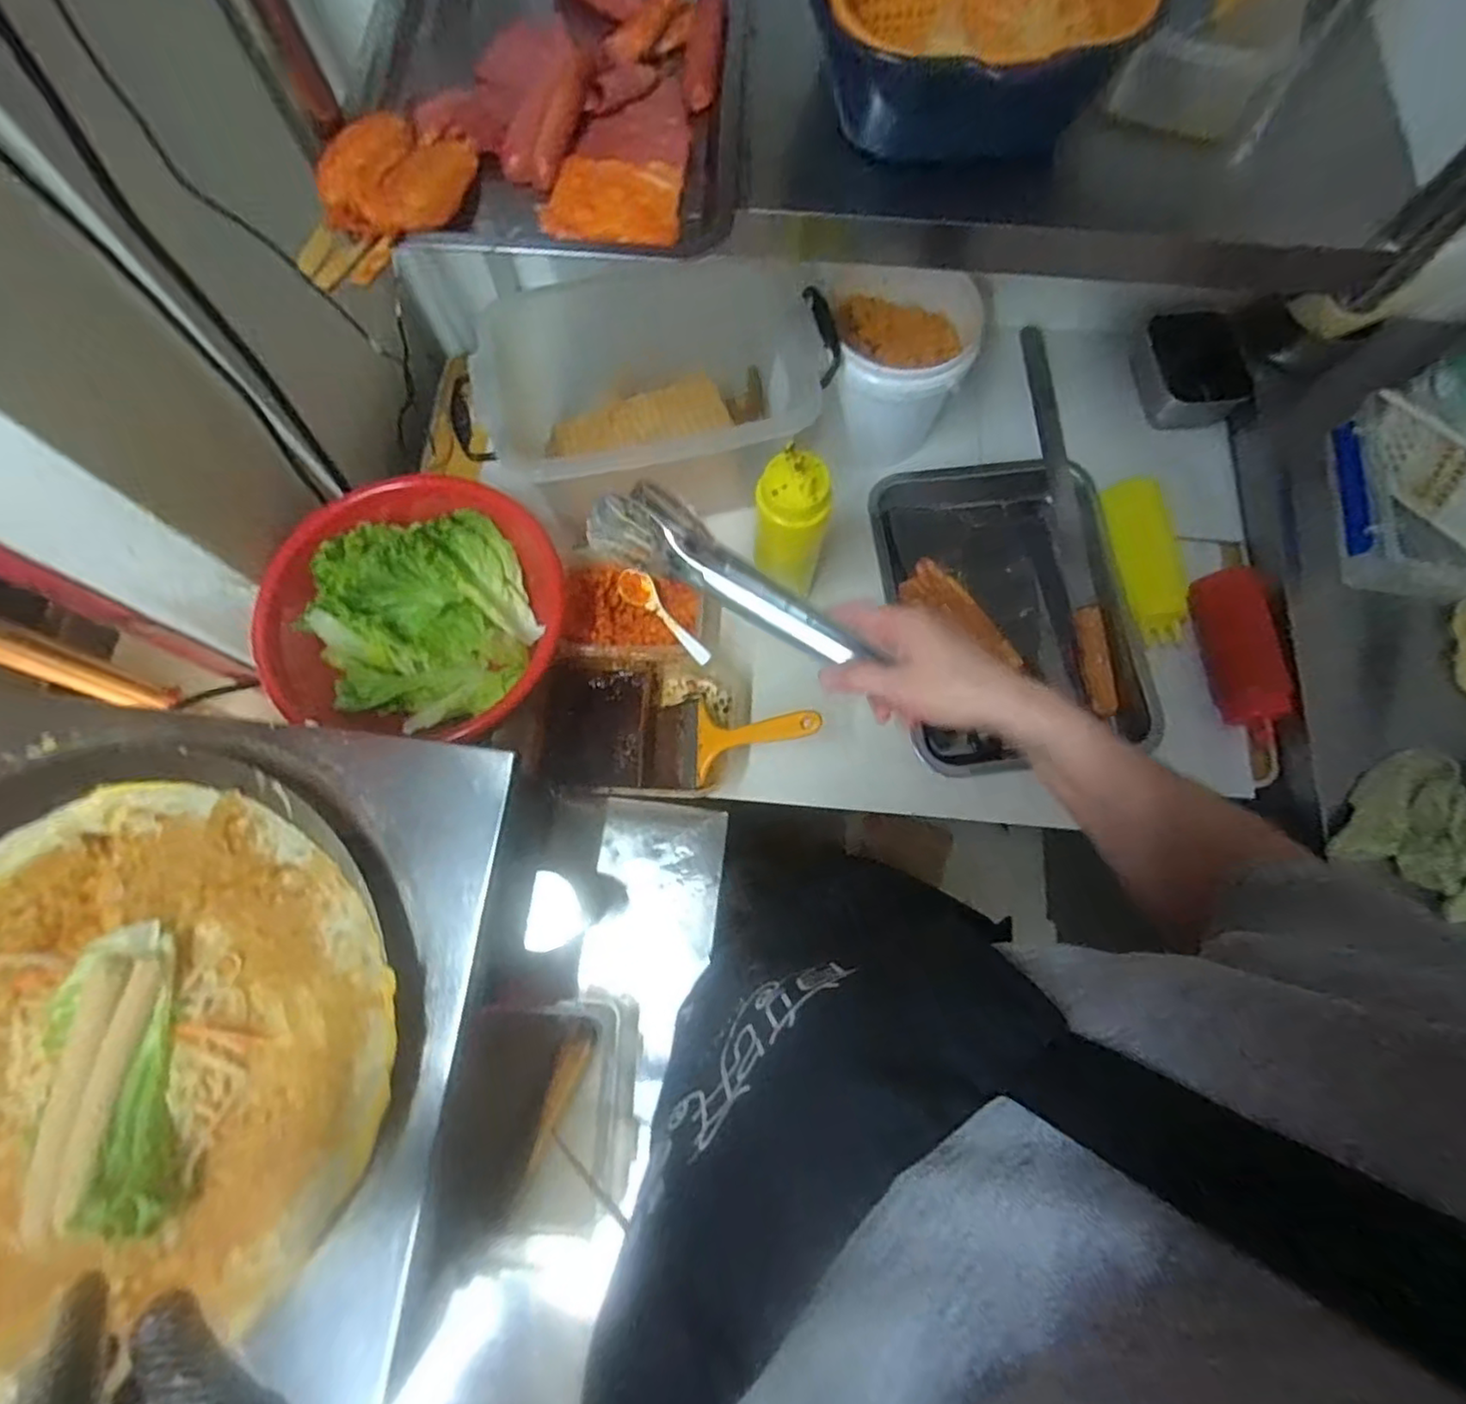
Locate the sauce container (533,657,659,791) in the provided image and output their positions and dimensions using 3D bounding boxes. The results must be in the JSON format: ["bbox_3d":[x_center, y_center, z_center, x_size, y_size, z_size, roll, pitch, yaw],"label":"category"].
[{"bbox_3d":[-0.142,0.026,0.686,0.119,0.066,0.131,2,75,-1],"label":"sauce container"}]

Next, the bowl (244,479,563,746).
[{"bbox_3d":[-0.311,-0.088,0.676,0.281,0.089,0.265,6,75,0],"label":"bowl"}]

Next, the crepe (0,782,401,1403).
[{"bbox_3d":[-0.402,0.222,0.422,0.352,0.031,0.320,-13,76,-5],"label":"crepe"}]

